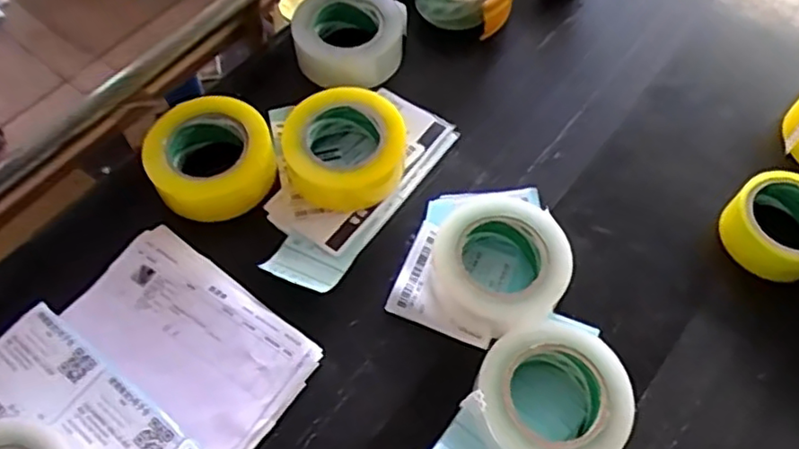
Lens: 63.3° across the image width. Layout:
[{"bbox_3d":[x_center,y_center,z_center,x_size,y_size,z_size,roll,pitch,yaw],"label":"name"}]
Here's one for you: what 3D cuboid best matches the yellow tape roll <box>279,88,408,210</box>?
[{"bbox_3d":[-0.057,-0.084,0.665,0.121,0.059,0.125,0,61,-1],"label":"yellow tape roll"}]

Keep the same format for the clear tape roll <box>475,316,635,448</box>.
[{"bbox_3d":[0.125,0.146,0.540,0.118,0.054,0.122,0,61,-1],"label":"clear tape roll"}]

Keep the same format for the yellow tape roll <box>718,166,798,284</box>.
[{"bbox_3d":[0.369,0.004,0.629,0.094,0.057,0.095,0,61,-1],"label":"yellow tape roll"}]

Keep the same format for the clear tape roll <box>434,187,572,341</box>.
[{"bbox_3d":[0.094,0.035,0.600,0.121,0.051,0.131,34,66,16],"label":"clear tape roll"}]

